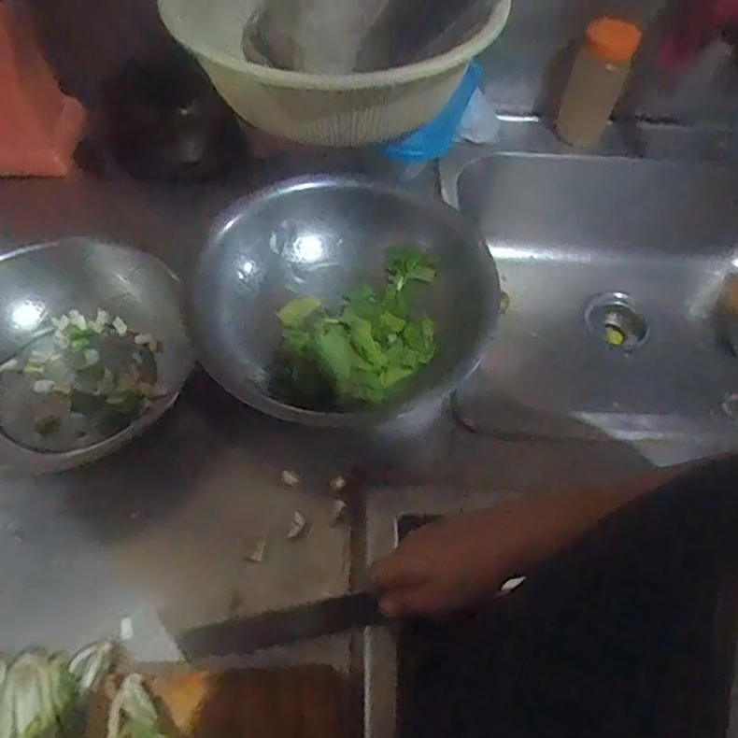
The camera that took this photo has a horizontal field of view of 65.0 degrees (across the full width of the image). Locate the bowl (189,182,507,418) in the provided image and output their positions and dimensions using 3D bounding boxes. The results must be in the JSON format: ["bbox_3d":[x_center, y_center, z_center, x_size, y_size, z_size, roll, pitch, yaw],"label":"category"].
[{"bbox_3d":[-0.042,-0.072,0.625,0.275,0.096,0.267,1,57,-2],"label":"bowl"}]

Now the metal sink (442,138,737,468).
[{"bbox_3d":[0.454,-0.142,0.901,0.697,0.265,0.405,2,57,-1],"label":"metal sink"}]

